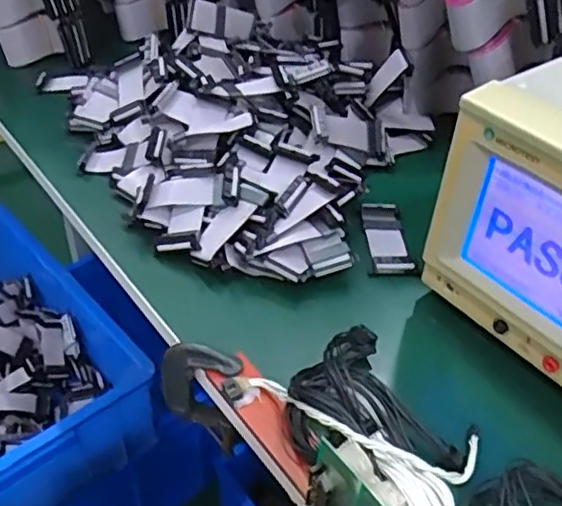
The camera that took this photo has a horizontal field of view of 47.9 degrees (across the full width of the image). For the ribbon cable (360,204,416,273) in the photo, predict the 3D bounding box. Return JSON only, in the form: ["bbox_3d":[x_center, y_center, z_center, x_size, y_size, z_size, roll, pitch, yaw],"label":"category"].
[{"bbox_3d":[0.097,-0.013,0.577,0.036,0.015,0.087,0,41,-4],"label":"ribbon cable"}]

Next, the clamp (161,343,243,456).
[{"bbox_3d":[-0.060,0.108,0.484,0.057,0.100,0.016,11,42,9],"label":"clamp"}]

